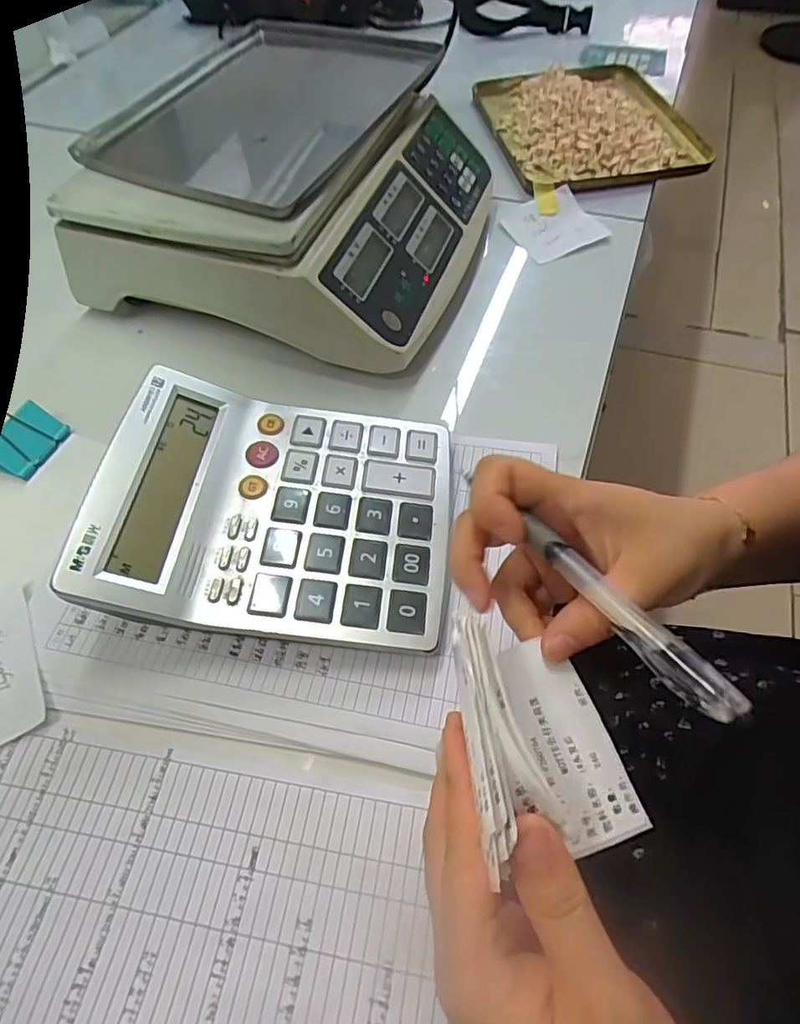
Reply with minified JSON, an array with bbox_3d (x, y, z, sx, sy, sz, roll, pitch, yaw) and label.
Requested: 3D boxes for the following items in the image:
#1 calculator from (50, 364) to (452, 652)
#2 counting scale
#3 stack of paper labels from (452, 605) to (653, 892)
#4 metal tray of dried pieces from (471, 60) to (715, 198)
[{"bbox_3d":[-0.070,-0.005,0.331,0.193,0.061,0.160,3,58,4],"label":"calculator"},{"bbox_3d":[-0.072,-0.286,0.485,0.280,0.107,0.327,16,60,11],"label":"counting scale"},{"bbox_3d":[0.050,0.072,0.186,0.060,0.050,0.073,-7,58,-2],"label":"stack of paper labels"},{"bbox_3d":[0.214,-0.449,0.627,0.212,0.031,0.268,-11,60,-3],"label":"metal tray of dried pieces"}]

